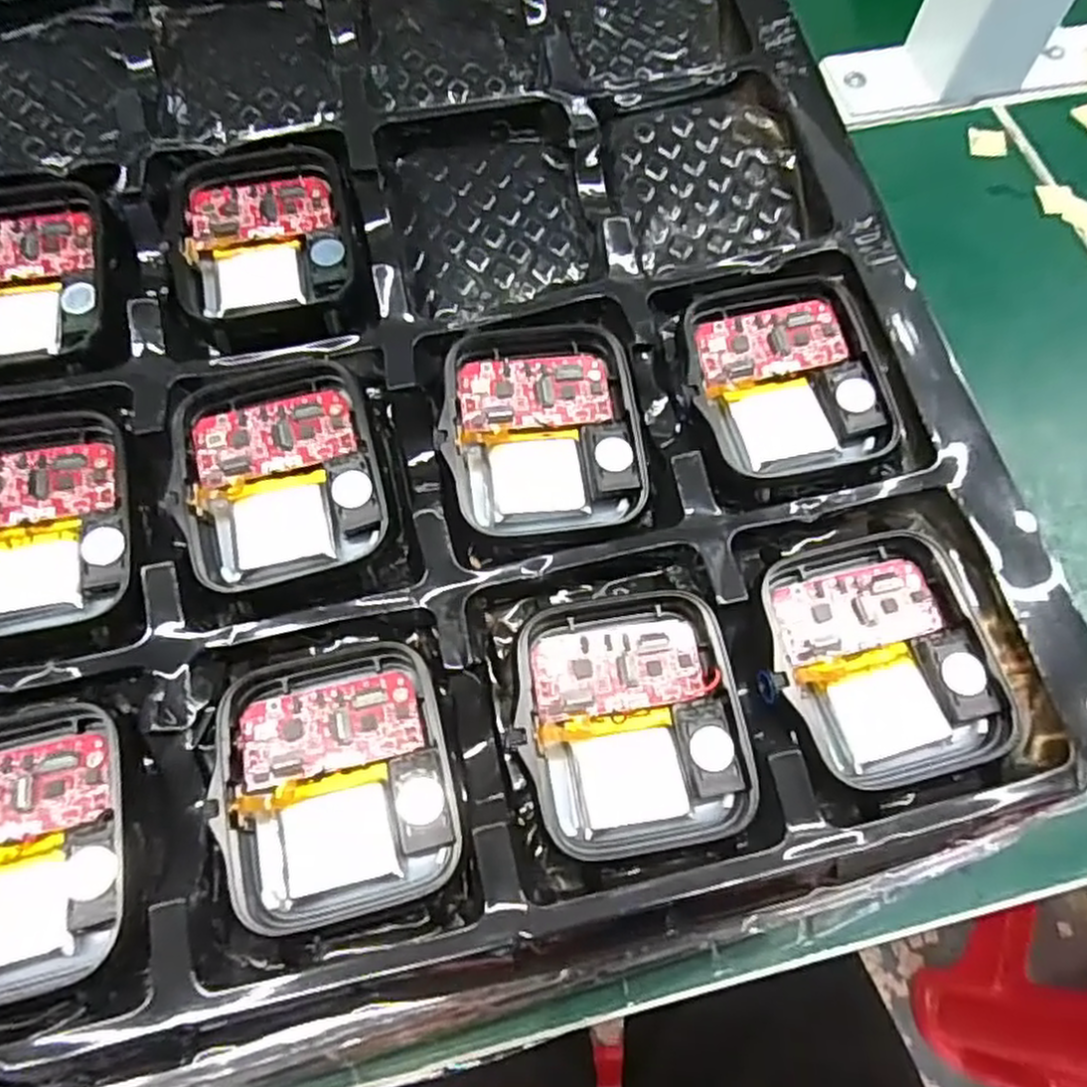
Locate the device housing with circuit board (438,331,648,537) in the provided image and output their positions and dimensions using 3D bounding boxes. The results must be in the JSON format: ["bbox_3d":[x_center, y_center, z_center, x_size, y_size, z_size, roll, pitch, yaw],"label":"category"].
[{"bbox_3d":[-0.001,-0.024,0.149,0.037,0.011,0.042,-9,67,-4],"label":"device housing with circuit board"}]

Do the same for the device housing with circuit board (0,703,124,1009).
[{"bbox_3d":[-0.085,0.049,0.120,0.036,0.007,0.043,-12,67,-5],"label":"device housing with circuit board"}]

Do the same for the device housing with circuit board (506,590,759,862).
[{"bbox_3d":[0.015,0.030,0.130,0.037,0.008,0.042,-9,67,-3],"label":"device housing with circuit board"}]

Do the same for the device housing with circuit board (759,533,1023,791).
[{"bbox_3d":[0.059,0.020,0.134,0.039,0.007,0.042,-14,67,-6],"label":"device housing with circuit board"}]

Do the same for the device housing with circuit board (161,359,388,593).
[{"bbox_3d":[-0.051,-0.014,0.145,0.037,0.009,0.042,-14,67,-6],"label":"device housing with circuit board"}]

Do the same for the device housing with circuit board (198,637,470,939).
[{"bbox_3d":[-0.034,0.039,0.126,0.036,0.007,0.043,-13,67,-6],"label":"device housing with circuit board"}]

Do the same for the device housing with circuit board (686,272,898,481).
[{"bbox_3d":[0.048,-0.034,0.152,0.037,0.010,0.039,-8,67,-3],"label":"device housing with circuit board"}]

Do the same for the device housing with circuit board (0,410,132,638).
[{"bbox_3d":[-0.096,-0.005,0.140,0.036,0.009,0.043,-12,67,-5],"label":"device housing with circuit board"}]

